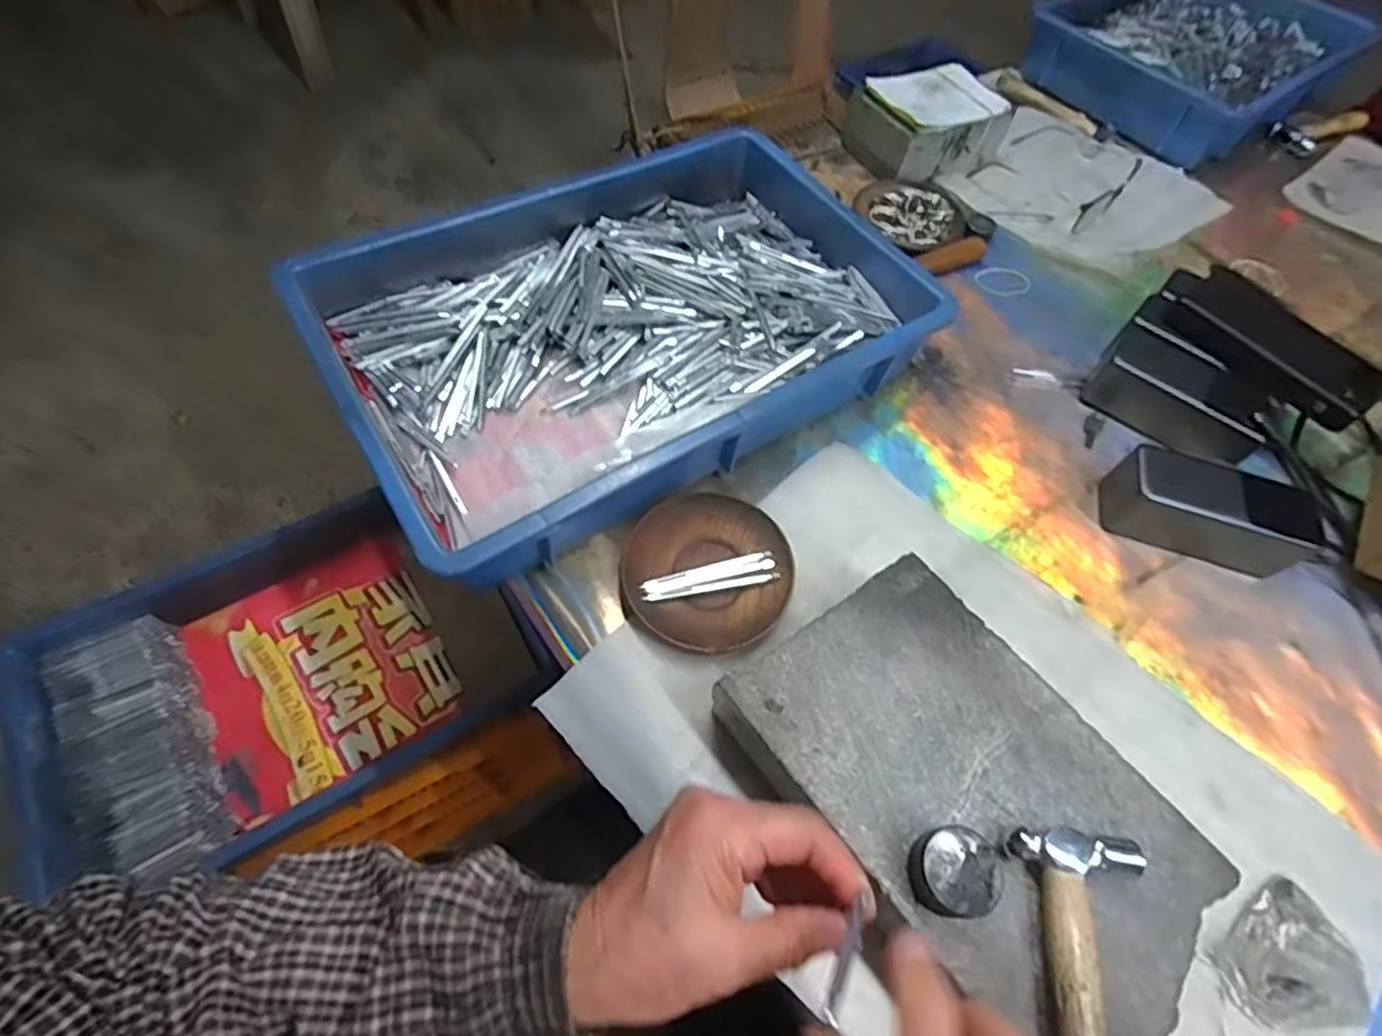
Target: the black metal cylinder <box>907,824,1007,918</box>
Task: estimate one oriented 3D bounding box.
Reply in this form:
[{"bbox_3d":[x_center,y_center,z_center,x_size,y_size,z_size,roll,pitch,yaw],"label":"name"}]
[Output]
[{"bbox_3d":[0.125,0.169,0.320,0.037,0.024,0.037,2,59,-3],"label":"black metal cylinder"}]

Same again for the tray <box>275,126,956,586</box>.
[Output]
[{"bbox_3d":[-0.044,-0.146,0.528,0.430,0.081,0.276,-29,65,-20],"label":"tray"}]

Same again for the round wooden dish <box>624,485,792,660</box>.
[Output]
[{"bbox_3d":[0.011,0.036,0.459,0.111,0.015,0.111,2,59,-3],"label":"round wooden dish"}]

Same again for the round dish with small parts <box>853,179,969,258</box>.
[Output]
[{"bbox_3d":[0.232,-0.314,0.691,0.104,0.013,0.106,2,59,-3],"label":"round dish with small parts"}]

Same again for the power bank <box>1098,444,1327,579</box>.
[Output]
[{"bbox_3d":[0.378,-0.003,0.492,0.133,0.050,0.057,19,60,7],"label":"power bank"}]

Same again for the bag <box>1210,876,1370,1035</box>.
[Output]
[{"bbox_3d":[0.330,0.243,0.363,0.074,0.013,0.057,-33,67,-22],"label":"bag"}]

